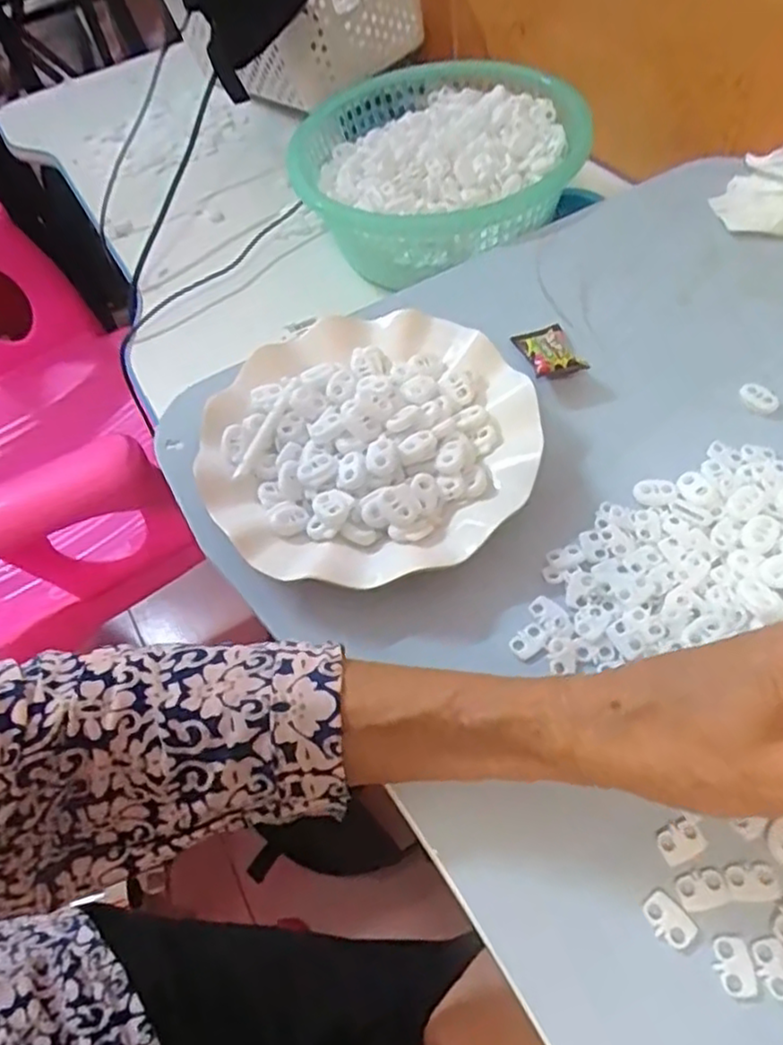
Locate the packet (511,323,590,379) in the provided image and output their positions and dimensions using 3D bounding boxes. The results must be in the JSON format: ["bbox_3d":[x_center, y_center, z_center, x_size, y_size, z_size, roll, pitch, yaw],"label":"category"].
[{"bbox_3d":[0.096,-0.106,0.424,0.032,0.011,0.048,-16,44,-1],"label":"packet"}]

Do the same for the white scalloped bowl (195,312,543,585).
[{"bbox_3d":[-0.012,-0.045,0.384,0.174,0.029,0.179,-2,54,2],"label":"white scalloped bowl"}]

